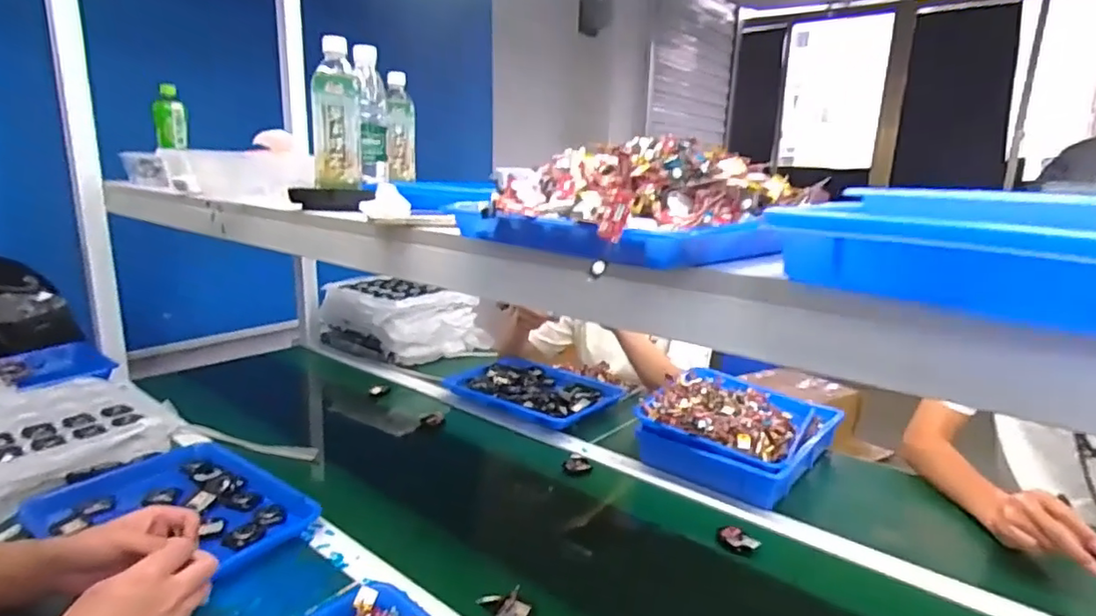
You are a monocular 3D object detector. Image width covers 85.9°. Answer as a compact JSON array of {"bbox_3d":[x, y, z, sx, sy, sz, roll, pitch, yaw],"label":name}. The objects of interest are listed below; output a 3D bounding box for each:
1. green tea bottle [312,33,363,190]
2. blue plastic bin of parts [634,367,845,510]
[{"bbox_3d":[-0.290,-0.262,0.810,0.060,0.185,0.069,-2,14,-14],"label":"green tea bottle"},{"bbox_3d":[0.340,0.203,1.049,0.258,0.093,0.345,12,17,39],"label":"blue plastic bin of parts"}]

